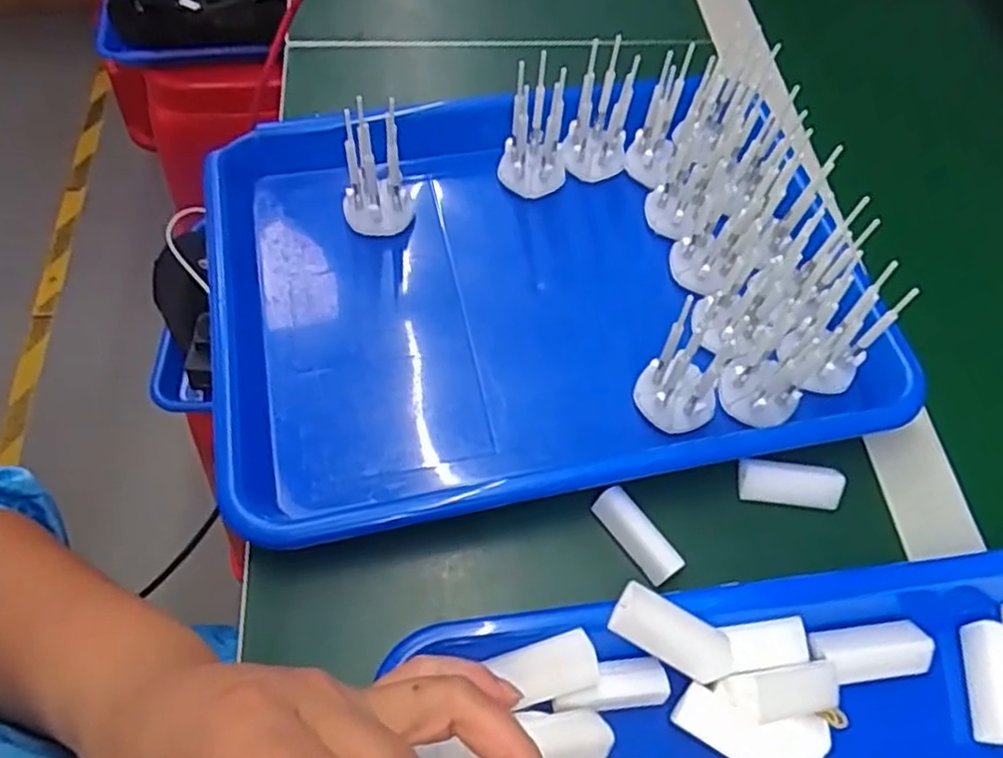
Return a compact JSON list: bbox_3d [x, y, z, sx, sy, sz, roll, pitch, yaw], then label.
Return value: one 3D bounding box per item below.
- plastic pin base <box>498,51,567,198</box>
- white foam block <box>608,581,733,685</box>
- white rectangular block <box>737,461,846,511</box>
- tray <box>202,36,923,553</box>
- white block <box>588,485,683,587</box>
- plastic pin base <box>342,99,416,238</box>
[{"bbox_3d":[0.018,-0.141,0.410,0.036,0.080,0.039,4,60,-1],"label":"plastic pin base"},{"bbox_3d":[0.067,0.100,0.286,0.051,0.008,0.020,31,62,-6],"label":"white foam block"},{"bbox_3d":[0.135,0.049,0.341,0.048,0.014,0.014,7,60,3],"label":"white rectangular block"},{"bbox_3d":[0.016,-0.057,0.372,0.333,0.062,0.239,-11,61,-8],"label":"tray"},{"bbox_3d":[0.060,0.069,0.324,0.017,0.009,0.045,-31,67,-19],"label":"white block"},{"bbox_3d":[-0.068,-0.106,0.385,0.035,0.083,0.024,-14,62,-11],"label":"plastic pin base"}]

